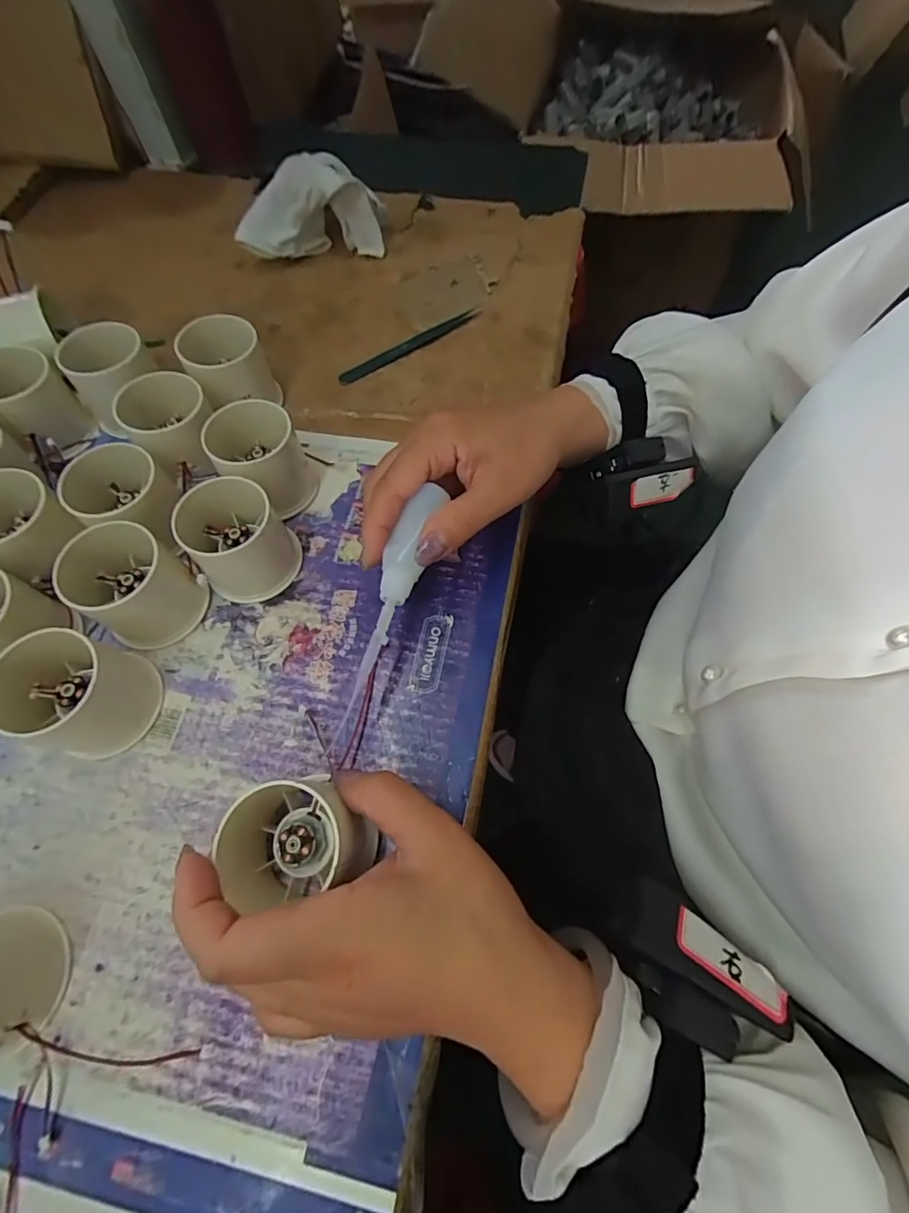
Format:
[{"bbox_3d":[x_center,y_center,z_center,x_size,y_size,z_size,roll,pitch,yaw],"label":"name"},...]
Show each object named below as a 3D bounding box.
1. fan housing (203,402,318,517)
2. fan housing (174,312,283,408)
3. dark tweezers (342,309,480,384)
[{"bbox_3d":[-0.118,-0.090,0.306,0.054,0.048,0.059,-28,68,-12],"label":"fan housing"},{"bbox_3d":[-0.151,-0.159,0.339,0.051,0.051,0.058,-25,68,-11],"label":"fan housing"},{"bbox_3d":[-0.035,-0.203,0.386,0.124,0.005,0.012,-33,69,-14],"label":"dark tweezers"}]

